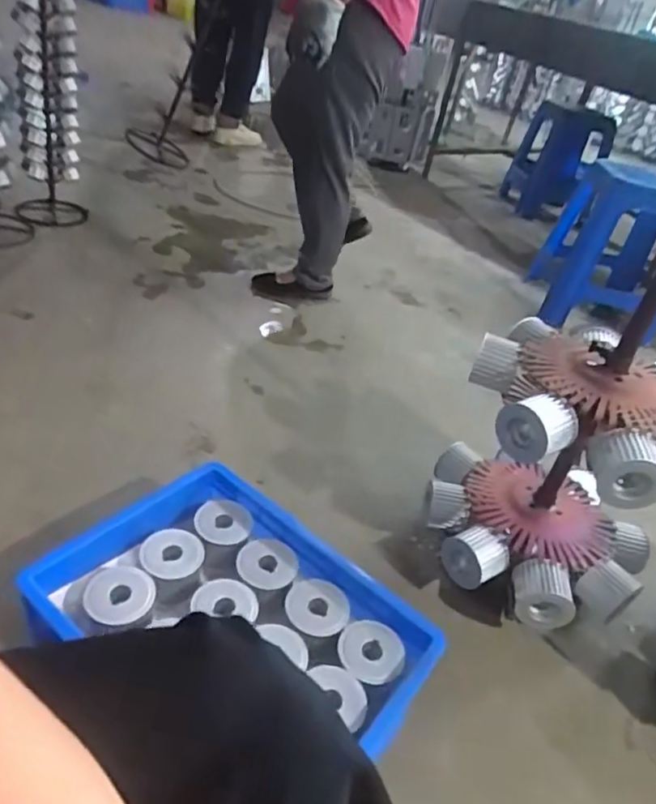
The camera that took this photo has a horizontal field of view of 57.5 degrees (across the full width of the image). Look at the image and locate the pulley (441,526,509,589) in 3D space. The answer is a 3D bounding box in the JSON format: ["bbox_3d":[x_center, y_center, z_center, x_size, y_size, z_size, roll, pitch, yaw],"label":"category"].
[{"bbox_3d":[0.214,0.223,0.876,0.061,0.071,0.083,-17,45,-36],"label":"pulley"}]

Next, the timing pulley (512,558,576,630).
[{"bbox_3d":[0.302,0.270,0.843,0.081,0.075,0.061,16,35,4],"label":"timing pulley"}]

